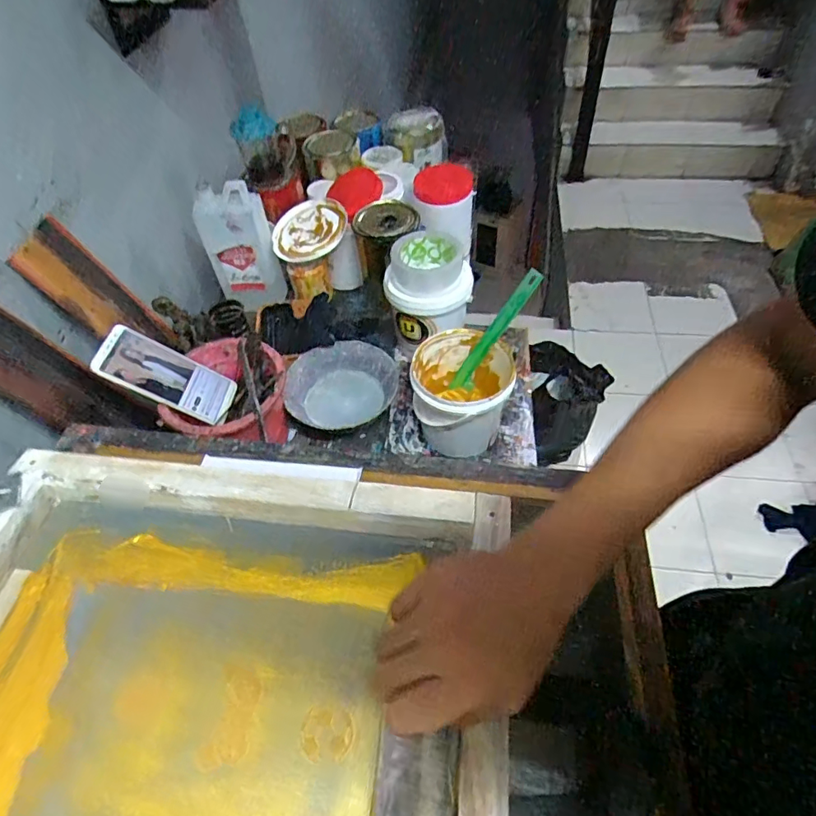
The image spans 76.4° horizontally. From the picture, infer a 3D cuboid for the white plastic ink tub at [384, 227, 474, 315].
[{"bbox_3d":[0.030,-0.190,0.729,0.121,0.067,0.098,3,52,6],"label":"white plastic ink tub"}]

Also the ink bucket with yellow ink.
[{"bbox_3d":[0.067,-0.014,0.679,0.118,0.129,0.118,-2,51,3],"label":"ink bucket with yellow ink"}]

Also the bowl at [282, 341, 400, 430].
[{"bbox_3d":[-0.095,-0.027,0.749,0.159,0.067,0.128,-6,51,0],"label":"bowl"}]

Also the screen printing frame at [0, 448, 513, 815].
[{"bbox_3d":[-0.162,0.204,0.380,0.433,0.051,0.365,5,51,5],"label":"screen printing frame"}]

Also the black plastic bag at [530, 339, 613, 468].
[{"bbox_3d":[0.463,-0.026,1.570,0.214,0.285,0.240,-12,52,-5],"label":"black plastic bag"}]

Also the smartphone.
[{"bbox_3d":[-0.291,-0.038,0.632,0.154,0.011,0.076,29,44,-29],"label":"smartphone"}]

